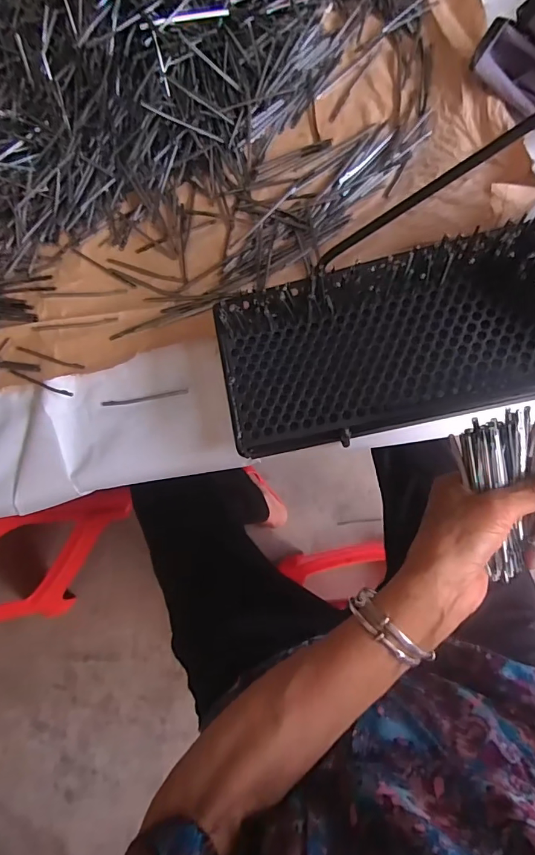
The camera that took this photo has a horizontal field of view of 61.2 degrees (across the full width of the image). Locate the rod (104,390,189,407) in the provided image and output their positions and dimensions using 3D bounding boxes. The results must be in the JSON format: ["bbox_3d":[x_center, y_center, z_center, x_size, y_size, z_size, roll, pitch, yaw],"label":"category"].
[{"bbox_3d":[-0.140,-0.034,0.517,0.103,0.010,0.006,-8,82,6],"label":"rod"}]

